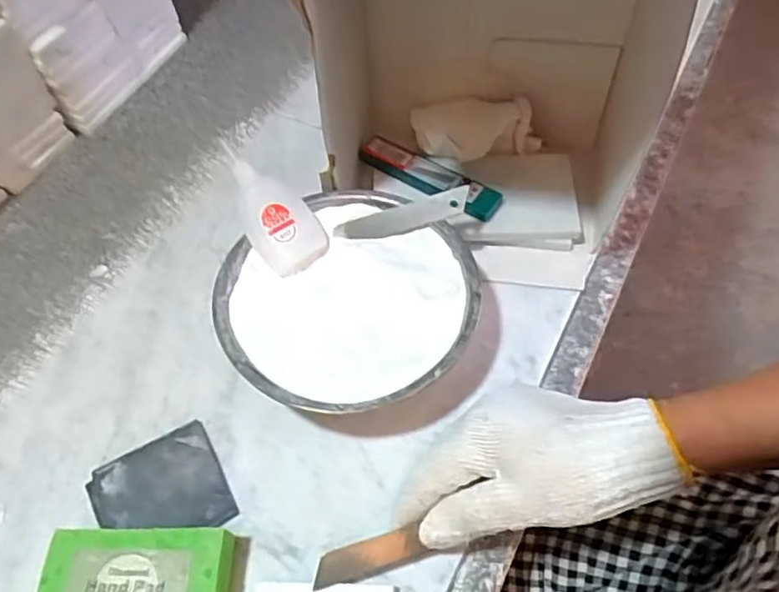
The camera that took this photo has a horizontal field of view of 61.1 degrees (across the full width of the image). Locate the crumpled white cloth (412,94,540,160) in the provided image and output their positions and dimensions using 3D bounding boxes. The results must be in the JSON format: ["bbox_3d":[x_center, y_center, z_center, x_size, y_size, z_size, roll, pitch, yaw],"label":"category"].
[{"bbox_3d":[0.067,-0.128,0.506,0.096,0.039,0.031,-2,56,2],"label":"crumpled white cloth"}]

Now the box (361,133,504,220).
[{"bbox_3d":[0.031,-0.091,0.497,0.112,0.015,0.026,27,62,20],"label":"box"}]

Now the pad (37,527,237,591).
[{"bbox_3d":[-0.132,0.157,0.352,0.094,0.034,0.057,-2,56,2],"label":"pad"}]

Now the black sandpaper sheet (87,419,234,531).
[{"bbox_3d":[-0.138,0.118,0.397,0.075,0.007,0.066,-25,58,-13],"label":"black sandpaper sheet"}]

